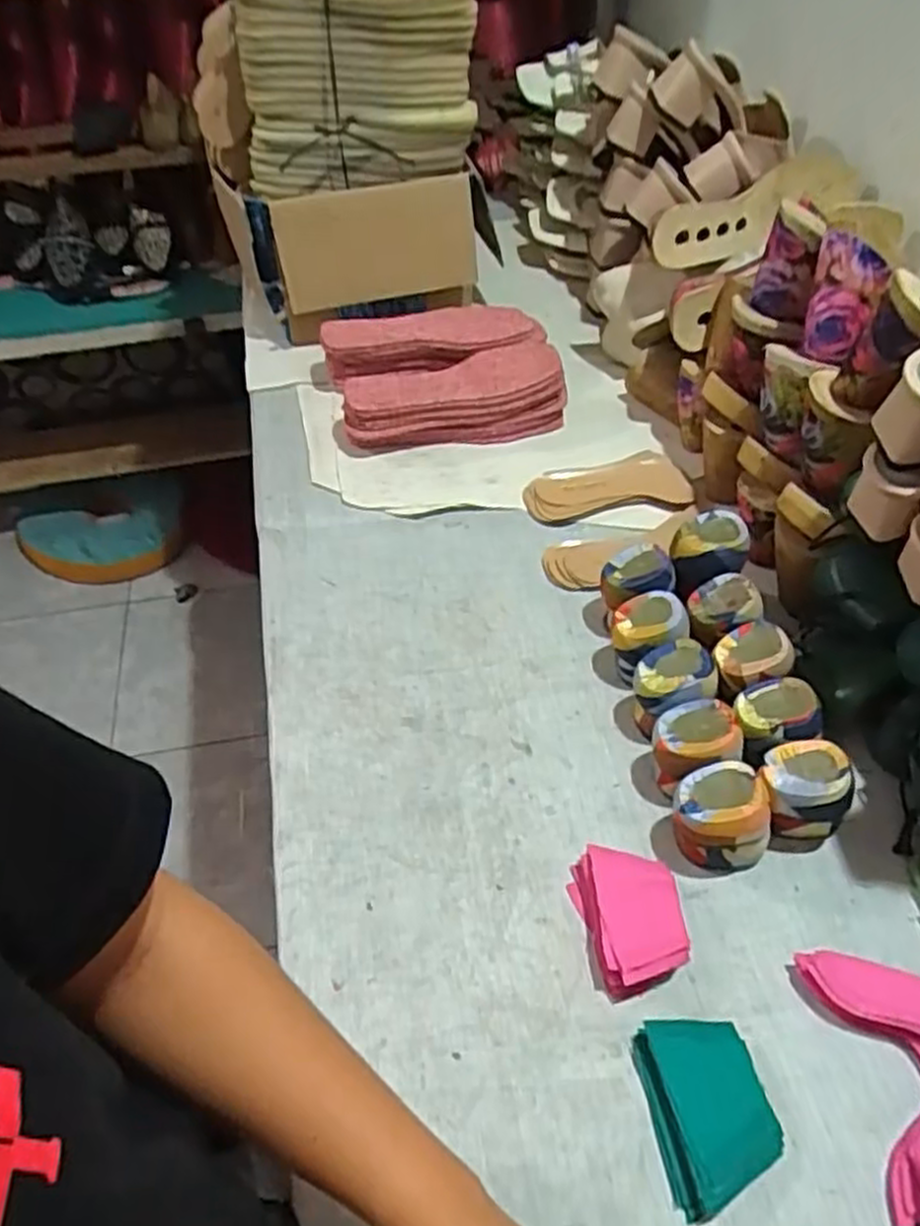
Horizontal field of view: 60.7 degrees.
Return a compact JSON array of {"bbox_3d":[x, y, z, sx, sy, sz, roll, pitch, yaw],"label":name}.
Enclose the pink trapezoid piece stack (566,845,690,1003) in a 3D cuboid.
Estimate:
[{"bbox_3d":[0.114,0.200,0.522,0.065,0.034,0.089,-10,50,-9],"label":"pink trapezoid piece stack"}]

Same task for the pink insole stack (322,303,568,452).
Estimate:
[{"bbox_3d":[-0.020,-0.270,0.898,0.245,0.067,0.179,-11,50,-10],"label":"pink insole stack"}]

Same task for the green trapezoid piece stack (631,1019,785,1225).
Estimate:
[{"bbox_3d":[0.146,0.286,0.454,0.067,0.025,0.092,-8,49,-7],"label":"green trapezoid piece stack"}]

